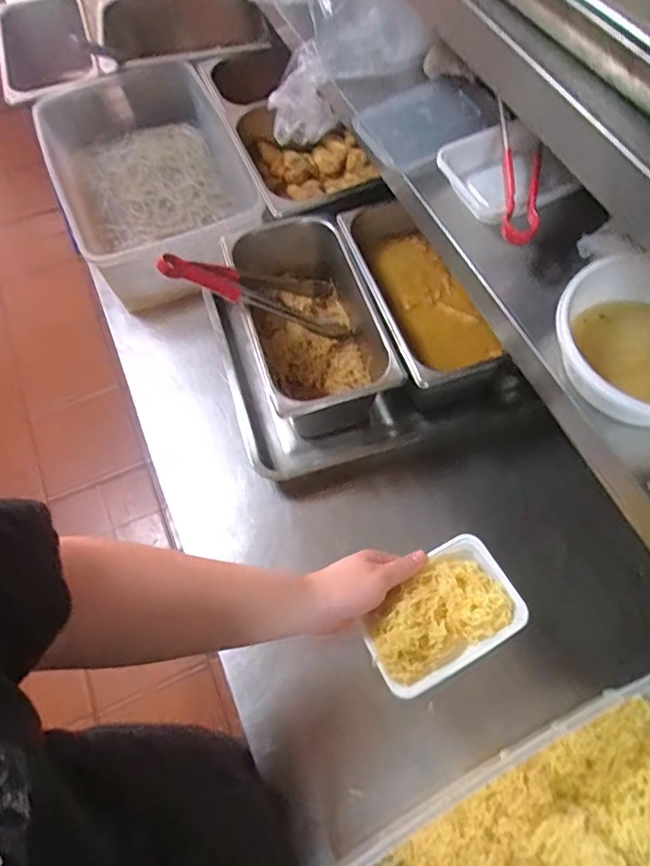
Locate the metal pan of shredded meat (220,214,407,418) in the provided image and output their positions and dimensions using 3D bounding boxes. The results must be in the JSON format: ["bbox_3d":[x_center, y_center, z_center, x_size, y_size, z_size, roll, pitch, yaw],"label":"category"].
[{"bbox_3d":[-0.021,-0.154,0.806,0.185,0.122,0.321,-17,65,-7],"label":"metal pan of shredded meat"}]

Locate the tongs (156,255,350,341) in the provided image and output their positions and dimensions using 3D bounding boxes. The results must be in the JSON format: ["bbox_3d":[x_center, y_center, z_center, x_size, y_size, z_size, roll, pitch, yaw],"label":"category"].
[{"bbox_3d":[-0.089,-0.191,0.763,0.285,0.047,0.113,3,54,-45],"label":"tongs"}]

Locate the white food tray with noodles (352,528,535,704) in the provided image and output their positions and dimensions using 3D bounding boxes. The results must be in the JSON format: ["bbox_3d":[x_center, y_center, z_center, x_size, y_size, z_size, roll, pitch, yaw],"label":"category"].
[{"bbox_3d":[0.123,0.191,0.592,0.166,0.028,0.113,-27,66,-11],"label":"white food tray with noodles"}]

